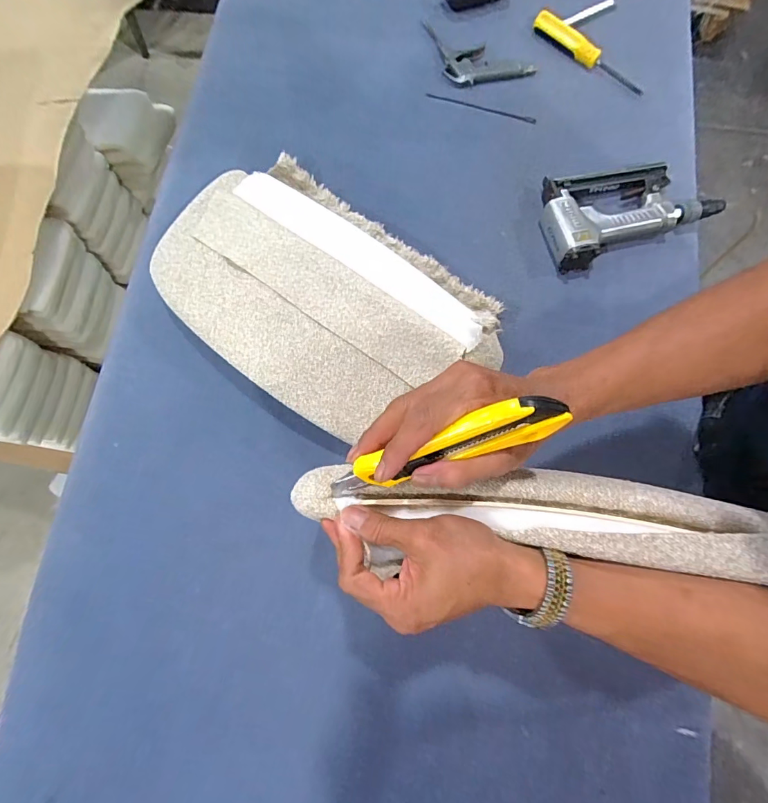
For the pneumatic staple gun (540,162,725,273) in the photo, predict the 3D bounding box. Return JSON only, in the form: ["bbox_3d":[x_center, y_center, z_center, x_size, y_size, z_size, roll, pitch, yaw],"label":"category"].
[{"bbox_3d":[0.331,-0.271,0.564,0.250,0.046,0.126,-19,78,-5],"label":"pneumatic staple gun"}]

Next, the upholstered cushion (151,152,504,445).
[{"bbox_3d":[-0.076,-0.132,0.507,0.426,0.085,0.270,38,79,8],"label":"upholstered cushion"}]

